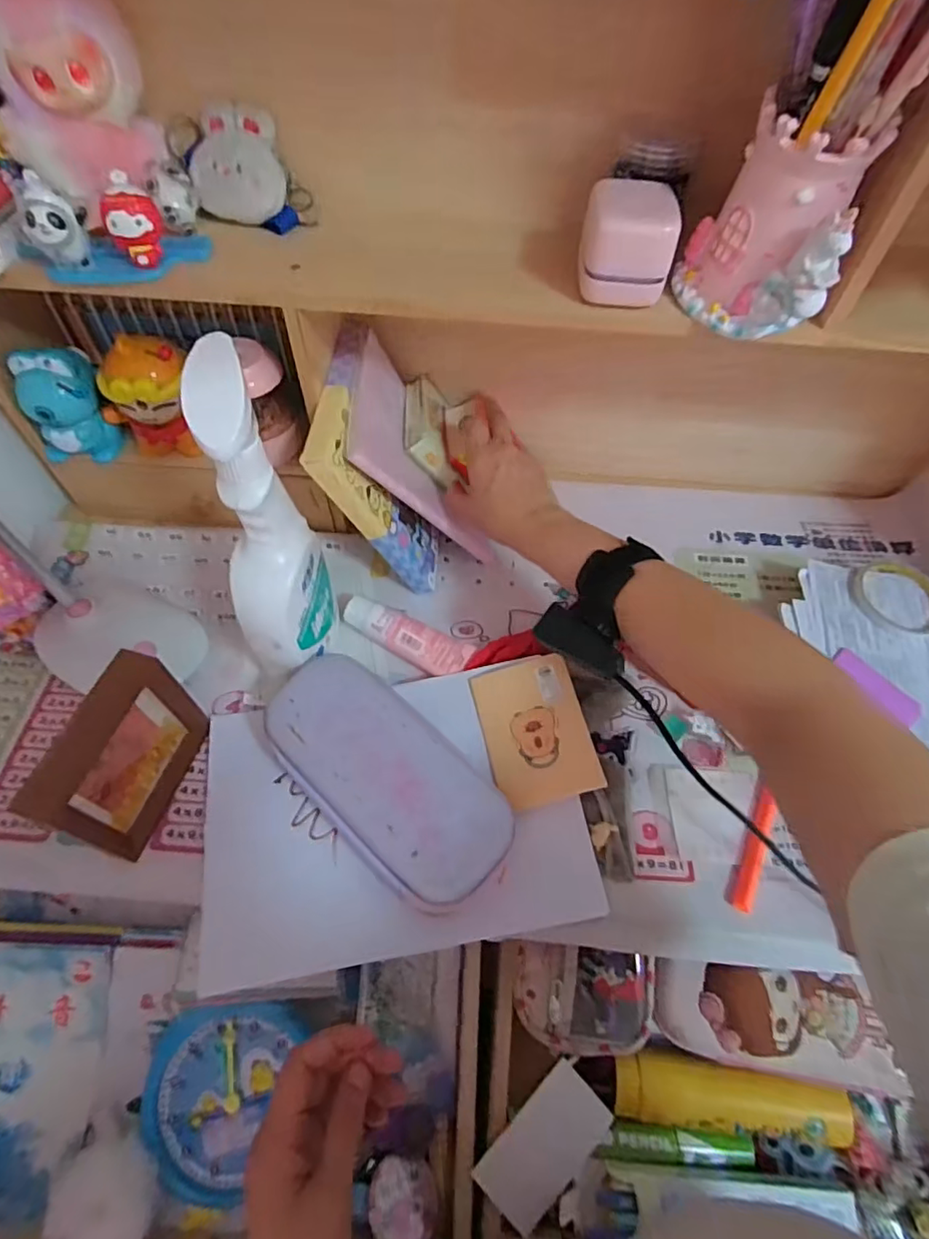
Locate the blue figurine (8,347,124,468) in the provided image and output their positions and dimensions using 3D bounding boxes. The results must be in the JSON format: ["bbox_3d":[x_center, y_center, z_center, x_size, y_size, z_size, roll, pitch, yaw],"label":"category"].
[{"bbox_3d":[-0.368,-0.199,0.531,0.068,0.096,0.055,-31,63,-21],"label":"blue figurine"}]

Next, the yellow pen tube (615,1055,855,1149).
[{"bbox_3d":[0.203,0.367,0.438,0.169,0.035,0.041,7,57,2],"label":"yellow pen tube"}]

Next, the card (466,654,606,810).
[{"bbox_3d":[0.059,0.091,0.481,0.084,0.012,0.118,-18,64,7],"label":"card"}]

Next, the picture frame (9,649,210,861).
[{"bbox_3d":[-0.250,0.100,0.425,0.035,0.121,0.120,17,57,8],"label":"picture frame"}]

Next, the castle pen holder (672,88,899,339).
[{"bbox_3d":[0.194,-0.251,0.365,0.090,0.104,0.097,21,58,11],"label":"castle pen holder"}]

